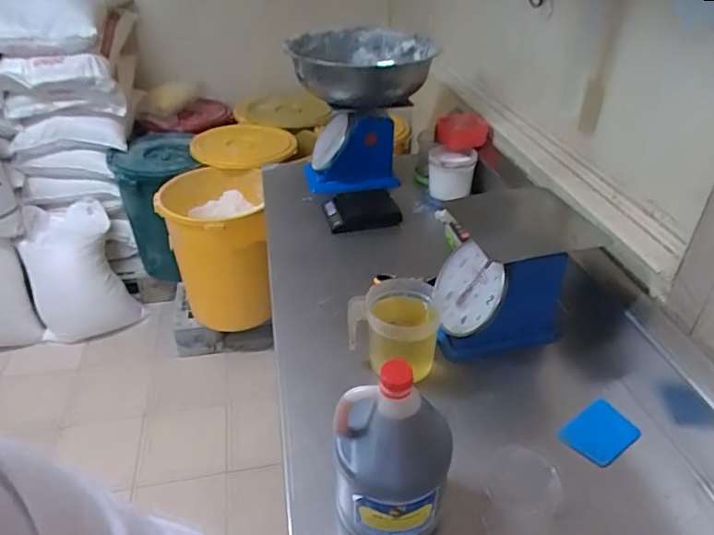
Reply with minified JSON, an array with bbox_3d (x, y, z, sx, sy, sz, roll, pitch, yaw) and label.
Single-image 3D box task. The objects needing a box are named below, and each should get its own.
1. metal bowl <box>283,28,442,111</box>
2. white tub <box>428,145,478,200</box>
[{"bbox_3d":[0.009,-0.585,1.558,0.417,0.145,0.413,0,35,1],"label":"metal bowl"},{"bbox_3d":[0.278,-0.283,1.573,0.136,0.132,0.130,3,35,6],"label":"white tub"}]

